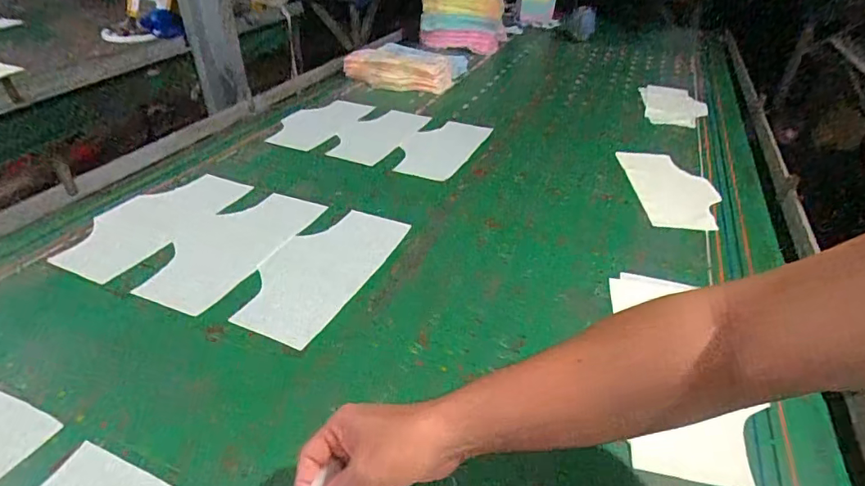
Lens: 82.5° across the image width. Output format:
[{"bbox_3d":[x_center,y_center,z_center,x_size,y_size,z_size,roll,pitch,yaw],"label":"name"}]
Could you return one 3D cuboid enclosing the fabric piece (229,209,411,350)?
[{"bbox_3d":[-0.174,0.031,0.768,0.157,0.010,0.311,16,38,19],"label":"fabric piece"}]

